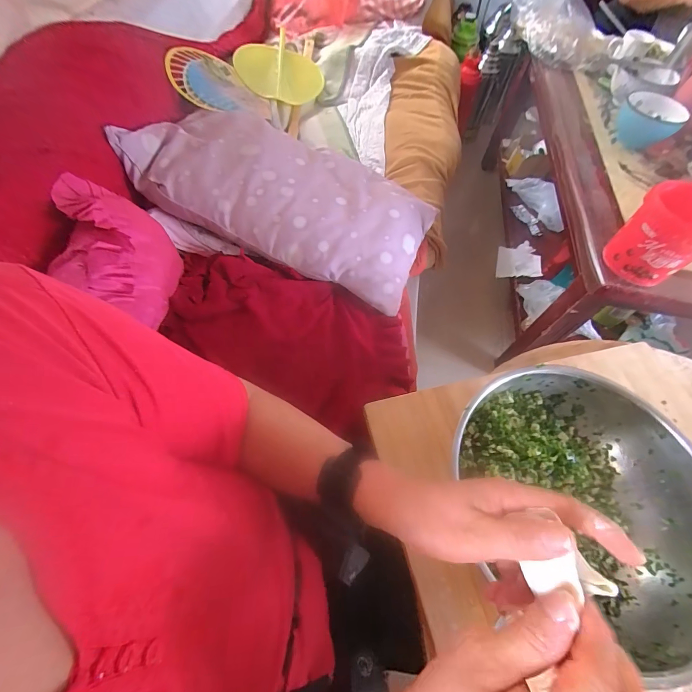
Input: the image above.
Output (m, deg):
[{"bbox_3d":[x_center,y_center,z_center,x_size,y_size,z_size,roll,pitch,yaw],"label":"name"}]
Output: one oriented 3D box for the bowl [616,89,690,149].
[{"bbox_3d":[0.764,-0.575,0.861,0.139,0.080,0.156,35,65,16],"label":"bowl"}]

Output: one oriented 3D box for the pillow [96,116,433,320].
[{"bbox_3d":[-0.128,-0.334,0.718,0.620,0.099,0.323,22,62,10],"label":"pillow"}]

